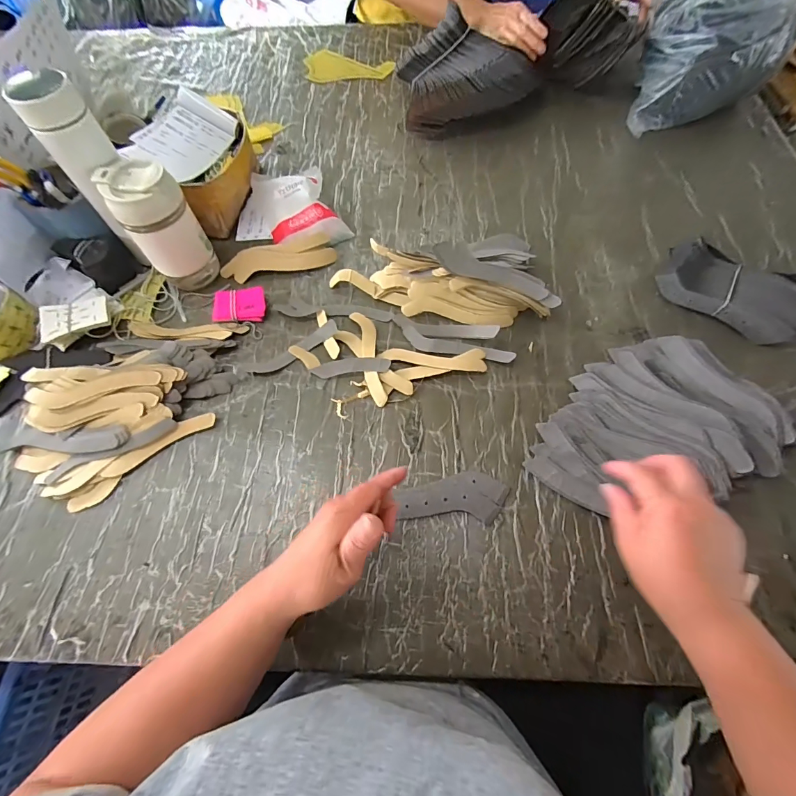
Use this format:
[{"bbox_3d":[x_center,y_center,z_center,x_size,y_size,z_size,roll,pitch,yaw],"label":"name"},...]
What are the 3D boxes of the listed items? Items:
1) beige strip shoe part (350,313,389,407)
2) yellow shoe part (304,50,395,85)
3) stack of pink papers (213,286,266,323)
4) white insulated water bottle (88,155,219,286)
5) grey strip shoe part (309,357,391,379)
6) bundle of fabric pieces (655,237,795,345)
[{"bbox_3d":[-0.036,-0.058,0.509,0.028,0.011,0.148,-13,65,-4],"label":"beige strip shoe part"},{"bbox_3d":[-0.106,-0.698,0.818,0.191,0.007,0.108,9,65,6],"label":"yellow shoe part"},{"bbox_3d":[-0.222,-0.129,0.546,0.069,0.020,0.050,-6,64,-1],"label":"stack of pink papers"},{"bbox_3d":[-0.310,-0.225,0.517,0.083,0.149,0.069,-37,69,-15],"label":"white insulated water bottle"},{"bbox_3d":[-0.061,-0.040,0.498,0.100,0.005,0.023,-6,78,9],"label":"grey strip shoe part"},{"bbox_3d":[0.442,-0.142,0.514,0.173,0.040,0.097,35,70,17],"label":"bundle of fabric pieces"}]

